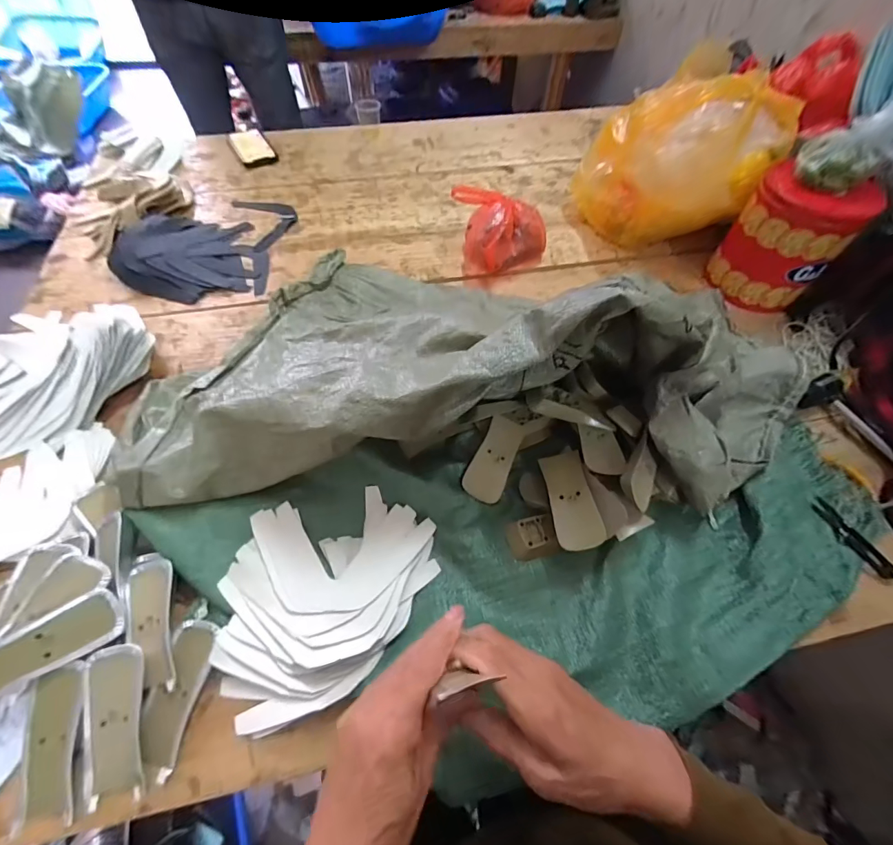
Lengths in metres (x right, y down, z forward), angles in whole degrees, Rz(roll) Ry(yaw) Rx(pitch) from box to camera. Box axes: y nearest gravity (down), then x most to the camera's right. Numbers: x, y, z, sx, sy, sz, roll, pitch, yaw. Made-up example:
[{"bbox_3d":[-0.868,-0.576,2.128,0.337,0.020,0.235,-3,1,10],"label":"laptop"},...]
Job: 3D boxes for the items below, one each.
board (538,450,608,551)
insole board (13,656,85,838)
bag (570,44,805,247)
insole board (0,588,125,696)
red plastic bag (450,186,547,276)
[{"bbox_3d":[0.134,0.081,0.437,0.046,0.004,0.110,-16,50,12],"label":"board"},{"bbox_3d":[-0.332,0.270,0.342,0.046,0.005,0.117,-6,76,-1],"label":"insole board"},{"bbox_3d":[0.362,-0.427,0.665,0.152,0.248,0.270,-25,62,-15],"label":"bag"},{"bbox_3d":[-0.354,0.195,0.356,0.113,0.007,0.046,-24,85,-22],"label":"insole board"},{"bbox_3d":[0.090,-0.338,0.706,0.158,0.088,0.152,-30,62,-18],"label":"red plastic bag"}]

